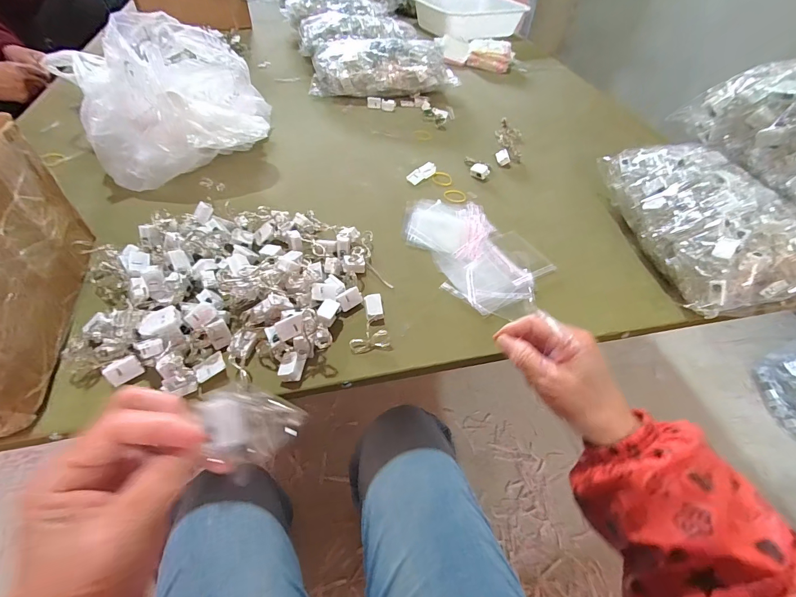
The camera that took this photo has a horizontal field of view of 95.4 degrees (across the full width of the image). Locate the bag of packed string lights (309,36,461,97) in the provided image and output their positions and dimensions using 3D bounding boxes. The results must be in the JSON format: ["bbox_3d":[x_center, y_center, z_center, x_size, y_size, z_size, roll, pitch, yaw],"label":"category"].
[{"bbox_3d":[-0.027,-0.495,0.776,0.309,0.090,0.144,4,49,-1],"label":"bag of packed string lights"}]

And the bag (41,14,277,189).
[{"bbox_3d":[-0.332,-0.281,0.526,0.264,0.163,0.198,-12,51,-14],"label":"bag"}]

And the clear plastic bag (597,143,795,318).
[{"bbox_3d":[0.373,-0.109,0.471,0.123,0.101,0.276,-6,50,-10],"label":"clear plastic bag"}]

